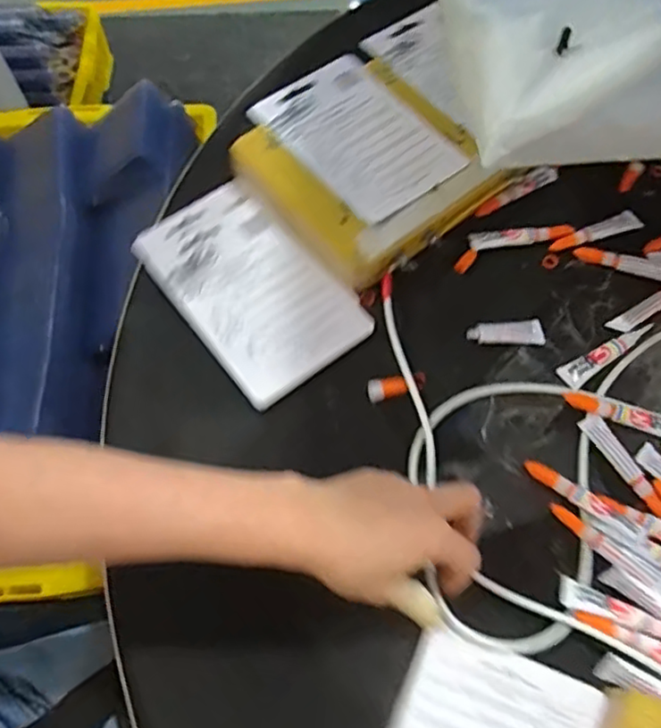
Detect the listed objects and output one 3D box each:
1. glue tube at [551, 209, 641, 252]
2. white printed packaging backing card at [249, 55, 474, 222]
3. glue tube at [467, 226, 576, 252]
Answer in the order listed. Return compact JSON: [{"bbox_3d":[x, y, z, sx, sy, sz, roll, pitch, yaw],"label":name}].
[{"bbox_3d":[0.226,-0.112,0.560,0.088,0.008,0.020,-21,63,-12],"label":"glue tube"},{"bbox_3d":[0.024,-0.197,0.565,0.115,0.005,0.166,-34,69,-16],"label":"white printed packaging backing card"},{"bbox_3d":[0.161,-0.109,0.555,0.086,0.010,0.016,-6,61,-4],"label":"glue tube"}]

